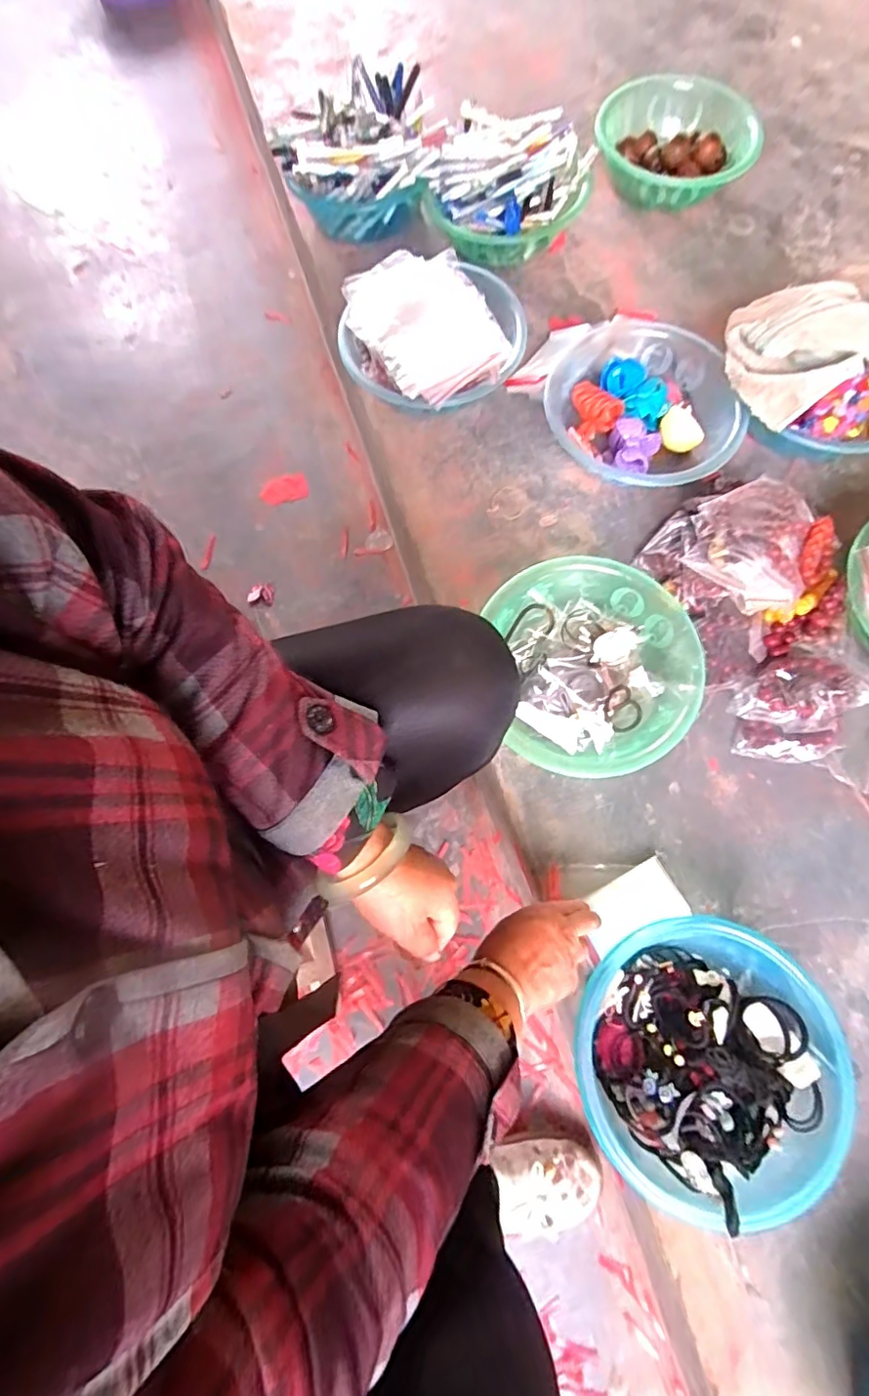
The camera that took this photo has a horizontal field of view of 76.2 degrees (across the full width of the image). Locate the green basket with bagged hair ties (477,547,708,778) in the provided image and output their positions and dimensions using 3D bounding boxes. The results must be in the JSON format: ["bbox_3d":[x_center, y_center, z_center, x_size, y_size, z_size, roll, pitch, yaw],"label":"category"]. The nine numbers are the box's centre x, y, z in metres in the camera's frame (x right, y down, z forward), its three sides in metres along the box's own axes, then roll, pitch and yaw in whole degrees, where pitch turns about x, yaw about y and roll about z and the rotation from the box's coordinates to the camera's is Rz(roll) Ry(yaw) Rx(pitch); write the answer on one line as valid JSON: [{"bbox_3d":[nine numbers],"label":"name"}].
[{"bbox_3d":[0.185,-0.034,0.618,0.233,0.070,0.239,-9,73,-2],"label":"green basket with bagged hair ties"}]

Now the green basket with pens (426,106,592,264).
[{"bbox_3d":[0.101,-0.733,0.794,0.237,0.140,0.169,2,73,2],"label":"green basket with pens"}]

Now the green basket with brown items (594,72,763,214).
[{"bbox_3d":[0.357,-0.826,0.834,0.226,0.097,0.164,12,74,5],"label":"green basket with brown items"}]

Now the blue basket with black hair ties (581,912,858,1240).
[{"bbox_3d":[0.241,0.321,0.507,0.228,0.078,0.221,-15,73,-4],"label":"blue basket with black hair ties"}]

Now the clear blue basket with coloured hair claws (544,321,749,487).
[{"bbox_3d":[0.261,-0.368,0.706,0.219,0.086,0.257,-30,75,-8],"label":"clear blue basket with coloured hair claws"}]

